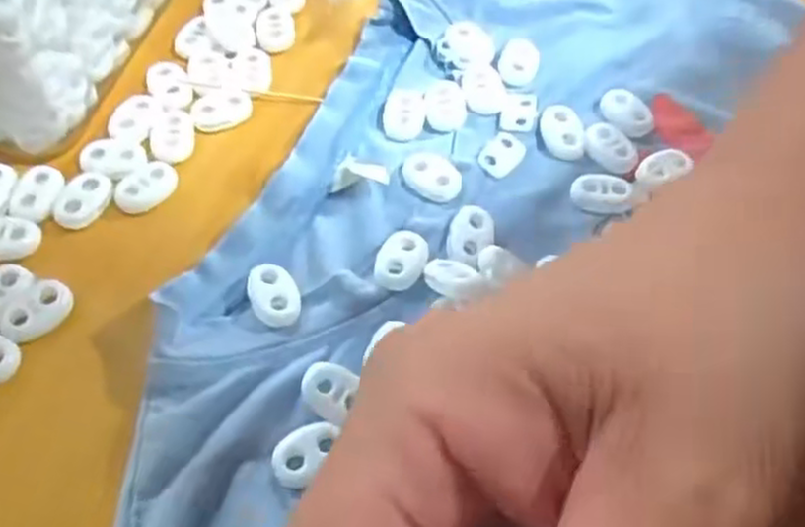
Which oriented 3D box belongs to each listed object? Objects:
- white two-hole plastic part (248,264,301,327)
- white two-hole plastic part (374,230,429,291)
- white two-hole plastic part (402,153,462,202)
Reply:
[{"bbox_3d":[-0.040,0.010,0.235,0.015,0.006,0.021,-11,59,-10],"label":"white two-hole plastic part"},{"bbox_3d":[-0.001,-0.001,0.245,0.016,0.007,0.021,12,58,4],"label":"white two-hole plastic part"},{"bbox_3d":[0.010,-0.031,0.264,0.022,0.006,0.014,26,60,13],"label":"white two-hole plastic part"}]

